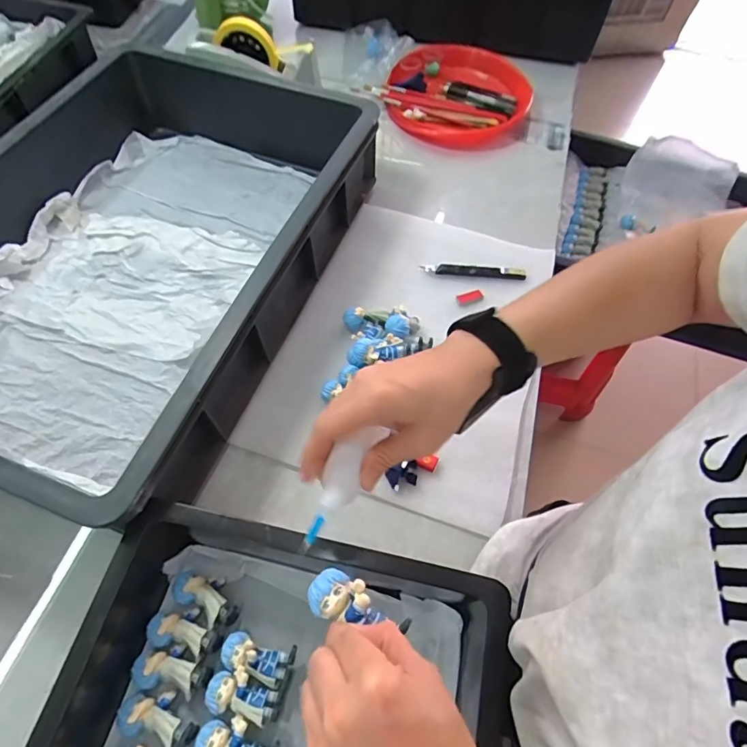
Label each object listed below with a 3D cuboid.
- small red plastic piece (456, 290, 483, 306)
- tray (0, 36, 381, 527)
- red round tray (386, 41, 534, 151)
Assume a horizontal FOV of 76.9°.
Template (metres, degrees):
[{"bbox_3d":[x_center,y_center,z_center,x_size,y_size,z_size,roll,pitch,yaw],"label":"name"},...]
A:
[{"bbox_3d":[0.127,-0.101,0.619,0.036,0.004,0.014,-18,63,-13],"label":"small red plastic piece"},{"bbox_3d":[-0.284,-0.155,0.564,0.402,0.114,0.581,20,62,8],"label":"tray"},{"bbox_3d":[0.139,-0.495,0.819,0.255,0.065,0.258,1,61,-2],"label":"red round tray"}]

